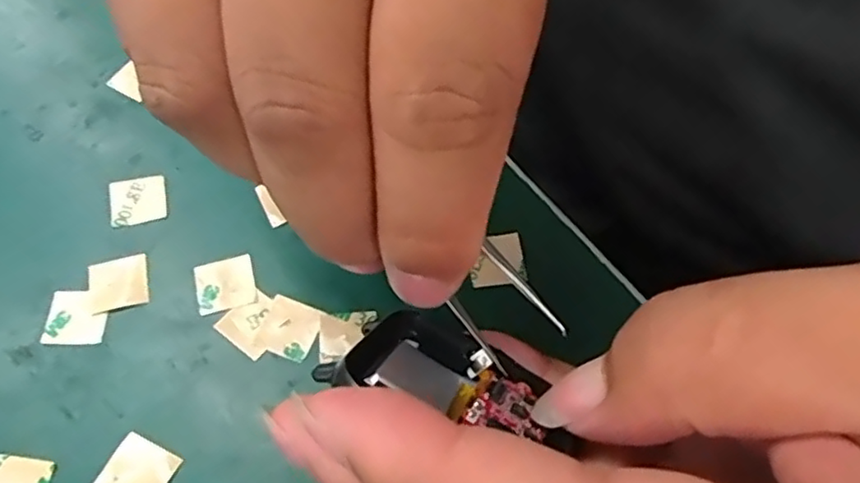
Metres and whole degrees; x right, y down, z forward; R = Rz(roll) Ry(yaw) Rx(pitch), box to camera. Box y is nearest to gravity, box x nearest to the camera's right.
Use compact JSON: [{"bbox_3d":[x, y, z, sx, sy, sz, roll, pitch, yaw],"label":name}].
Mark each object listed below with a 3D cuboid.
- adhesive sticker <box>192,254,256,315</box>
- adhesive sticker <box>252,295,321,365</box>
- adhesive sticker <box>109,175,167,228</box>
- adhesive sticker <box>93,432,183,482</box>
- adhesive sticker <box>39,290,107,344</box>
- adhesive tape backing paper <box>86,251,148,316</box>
[{"bbox_3d":[-0.056,0.011,0.176,0.015,0.004,0.014,-16,63,-9],"label":"adhesive sticker"},{"bbox_3d":[-0.037,0.023,0.172,0.015,0.004,0.015,20,64,9],"label":"adhesive sticker"},{"bbox_3d":[-0.085,-0.012,0.190,0.016,0.004,0.015,-12,65,-13],"label":"adhesive sticker"},{"bbox_3d":[-0.069,0.054,0.152,0.016,0.004,0.015,24,64,12],"label":"adhesive sticker"},{"bbox_3d":[-0.093,0.020,0.173,0.015,0.004,0.015,1,63,-2],"label":"adhesive sticker"},{"bbox_3d":[-0.084,0.011,0.177,0.015,0.004,0.015,-15,65,-9],"label":"adhesive tape backing paper"}]

